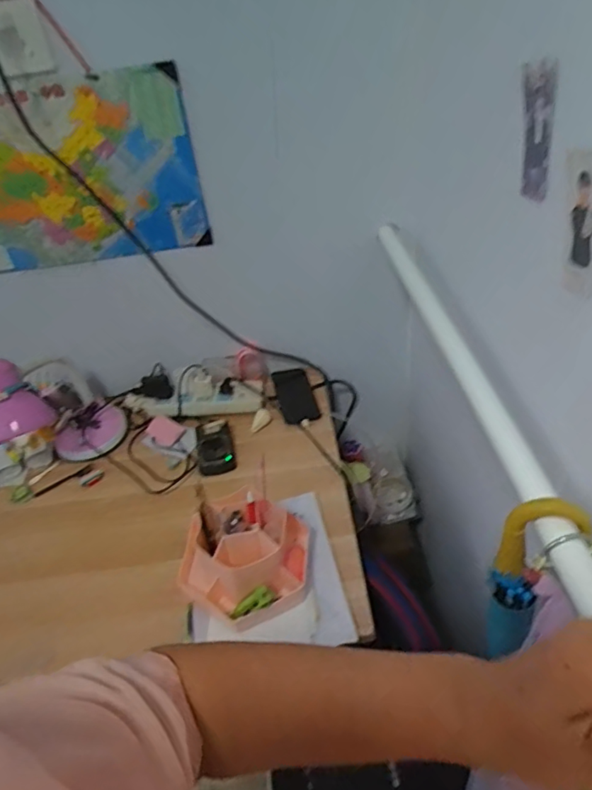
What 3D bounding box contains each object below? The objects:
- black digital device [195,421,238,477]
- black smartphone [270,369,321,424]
[{"bbox_3d":[-0.150,0.100,1.015,0.071,0.039,0.117,-13,41,-5],"label":"black digital device"},{"bbox_3d":[-0.002,0.001,1.122,0.073,0.017,0.151,-13,41,-6],"label":"black smartphone"}]

